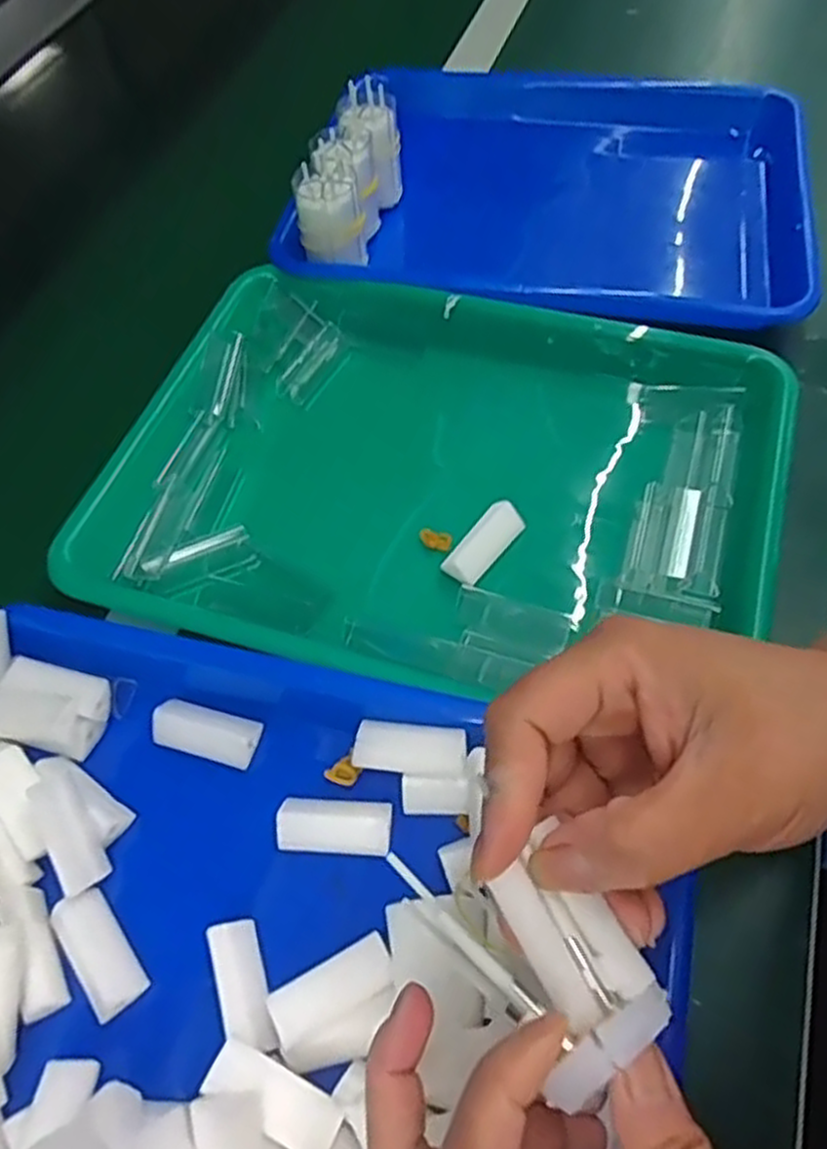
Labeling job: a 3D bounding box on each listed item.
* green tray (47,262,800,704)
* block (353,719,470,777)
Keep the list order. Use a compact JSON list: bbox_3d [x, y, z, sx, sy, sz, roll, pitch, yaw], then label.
[{"bbox_3d":[0.016,-0.052,0.403,0.340,0.040,0.238,12,60,11],"label":"green tray"},{"bbox_3d":[-0.002,0.074,0.317,0.047,0.014,0.020,7,59,8],"label":"block"}]

